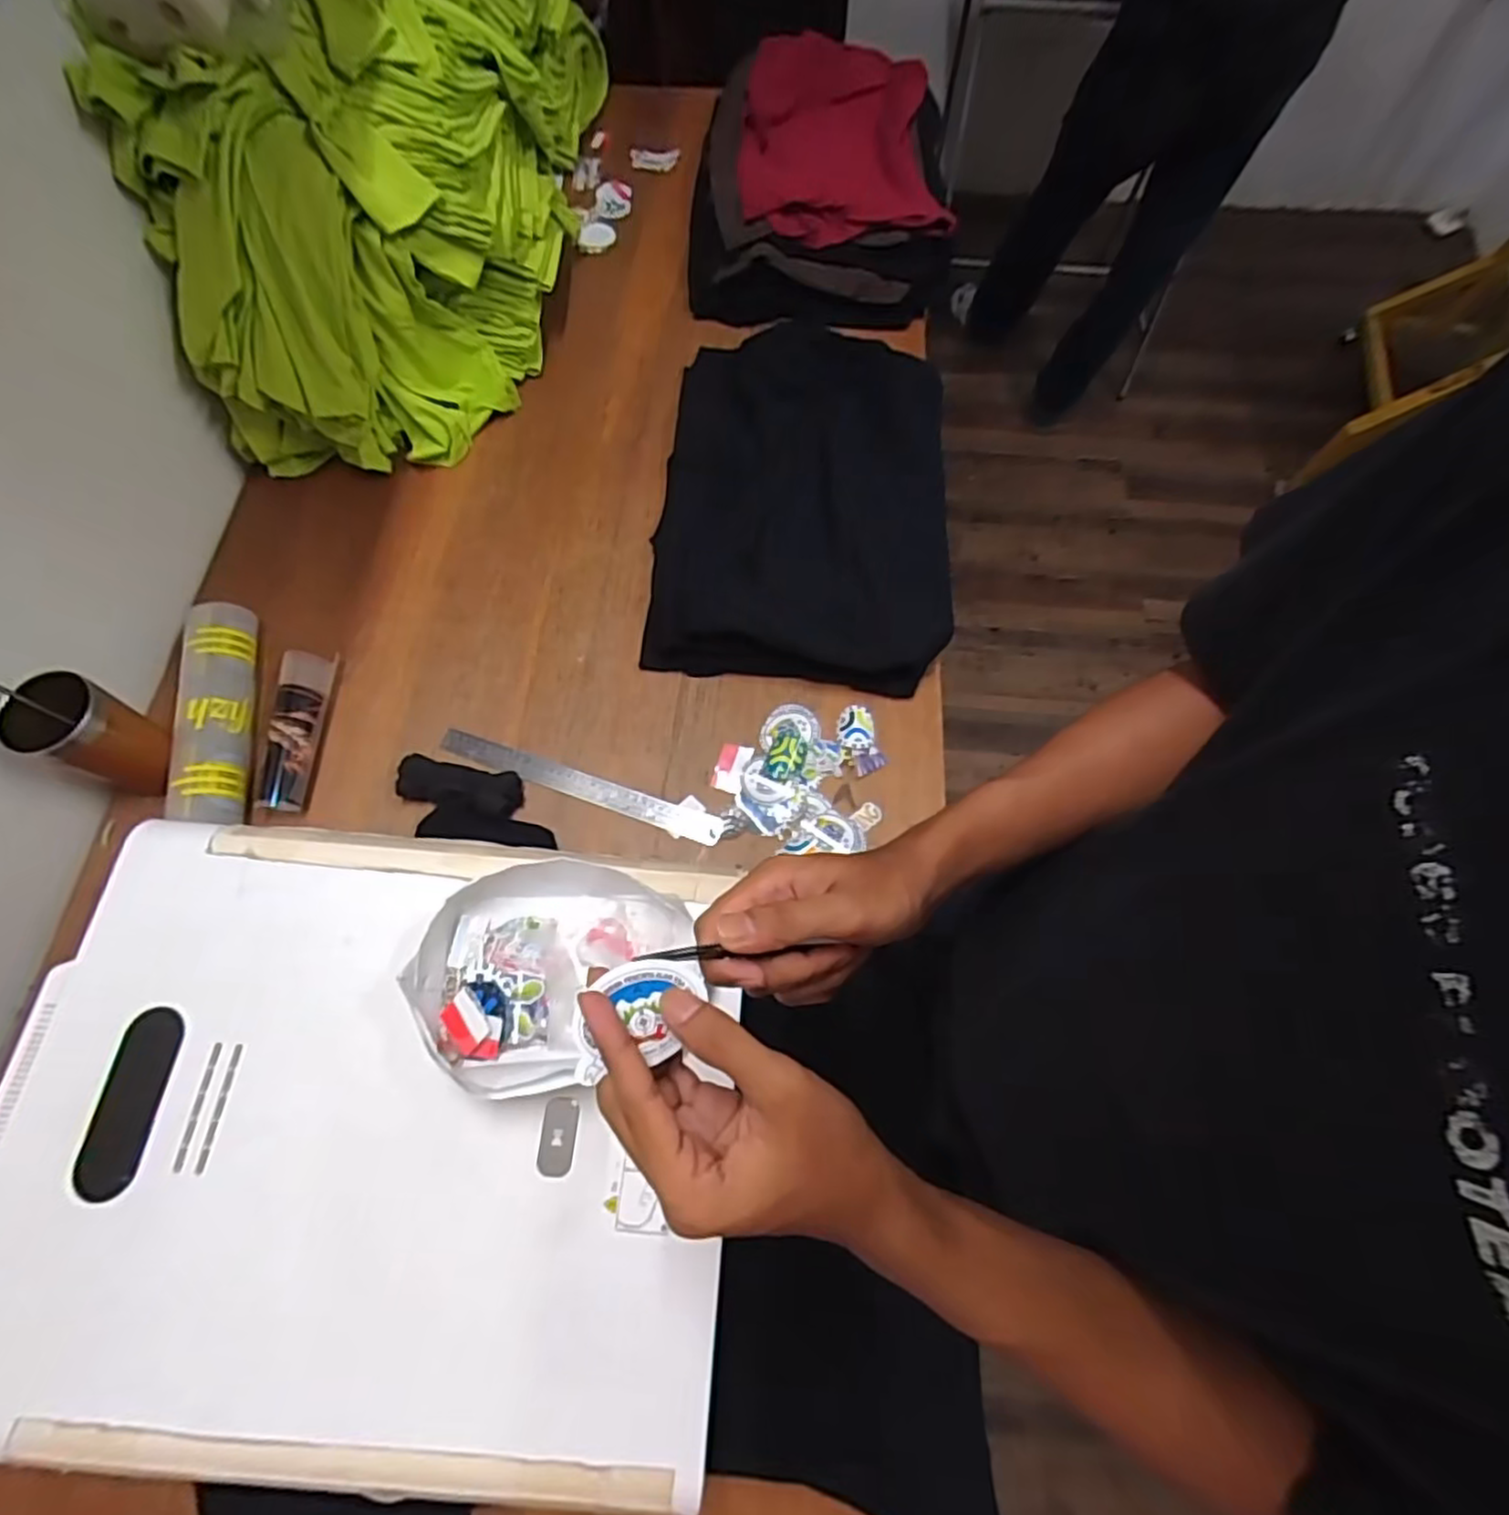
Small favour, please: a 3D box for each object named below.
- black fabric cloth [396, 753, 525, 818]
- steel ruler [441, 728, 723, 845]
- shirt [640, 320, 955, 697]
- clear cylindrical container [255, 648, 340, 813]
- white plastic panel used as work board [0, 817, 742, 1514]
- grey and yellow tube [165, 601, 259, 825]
[{"bbox_3d":[-0.313,0.030,0.761,0.133,0.027,0.050,11,69,4],"label":"black fabric cloth"},{"bbox_3d":[-0.189,0.030,0.776,0.318,0.004,0.028,18,74,6],"label":"steel ruler"},{"bbox_3d":[0.068,-0.333,0.893,0.359,0.055,0.518,5,68,2],"label":"shirt"},{"bbox_3d":[-0.495,-0.032,0.774,0.049,0.047,0.180,0,68,0],"label":"clear cylindrical container"},{"bbox_3d":[-0.274,0.253,0.507,0.493,0.028,0.405,3,68,1],"label":"white plastic panel used as work board"},{"bbox_3d":[-0.578,-0.044,0.770,0.068,0.051,0.270,-13,69,-5],"label":"grey and yellow tube"}]

